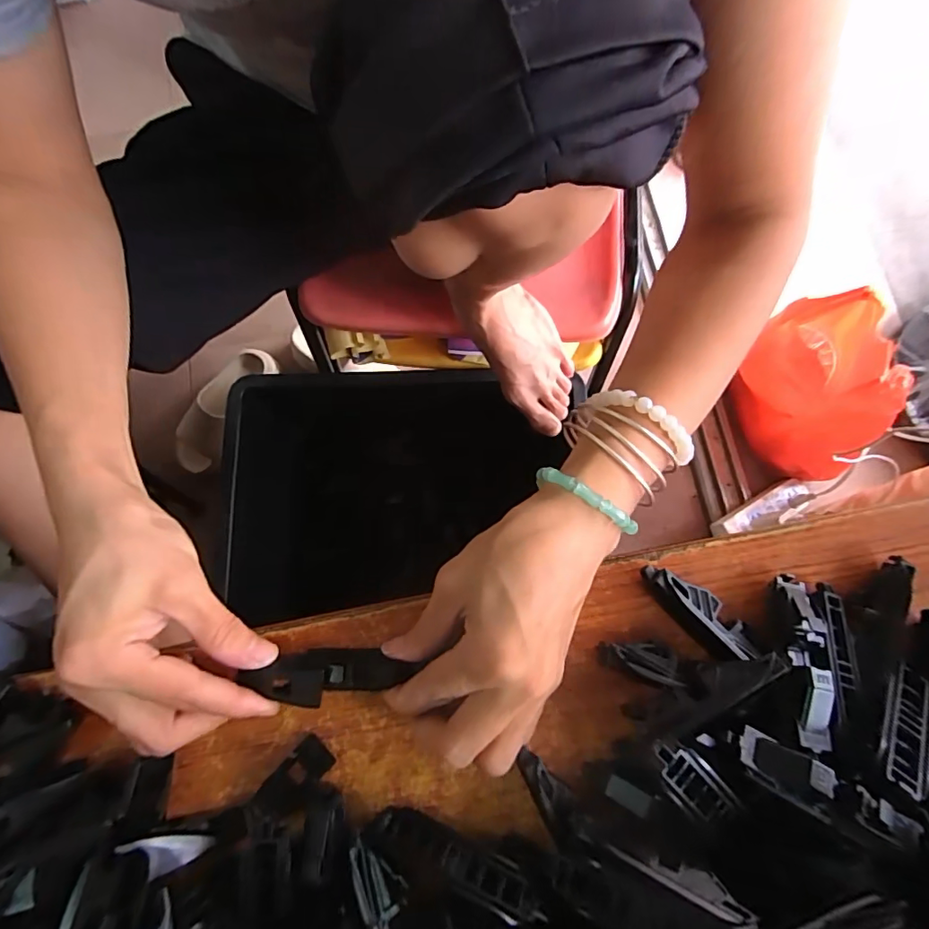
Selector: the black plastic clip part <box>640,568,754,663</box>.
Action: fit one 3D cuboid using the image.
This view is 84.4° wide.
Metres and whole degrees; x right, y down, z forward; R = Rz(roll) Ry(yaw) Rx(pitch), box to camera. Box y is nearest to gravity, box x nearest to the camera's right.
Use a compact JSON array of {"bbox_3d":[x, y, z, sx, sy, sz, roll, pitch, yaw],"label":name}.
[{"bbox_3d":[0.115,0.072,0.257,0.059,0.018,0.020,44,81,8],"label":"black plastic clip part"}]

